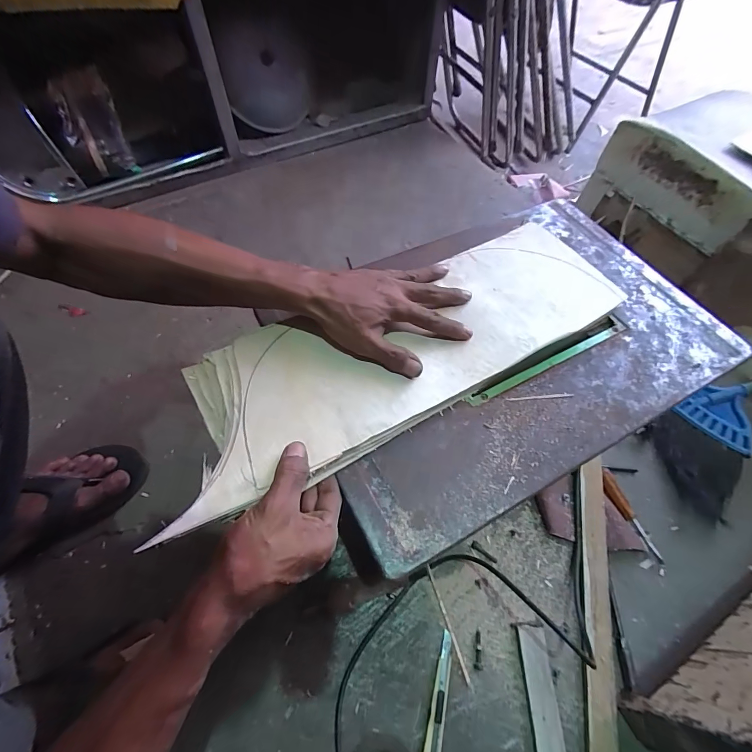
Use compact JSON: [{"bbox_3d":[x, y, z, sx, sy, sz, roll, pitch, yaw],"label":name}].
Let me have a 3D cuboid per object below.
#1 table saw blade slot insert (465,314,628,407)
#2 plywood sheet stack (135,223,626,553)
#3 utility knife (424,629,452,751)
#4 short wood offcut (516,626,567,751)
[{"bbox_3d":[0.198,-0.019,0.413,0.231,0.006,0.019,-25,65,-16],"label":"table saw blade slot insert"},{"bbox_3d":[0.033,-0.034,0.398,0.504,0.030,0.161,-26,61,-17],"label":"plywood sheet stack"},{"bbox_3d":[0.075,0.401,0.442,0.019,0.009,0.154,13,57,7],"label":"utility knife"},{"bbox_3d":[0.202,0.412,0.436,0.035,0.013,0.187,2,56,0],"label":"short wood offcut"}]

